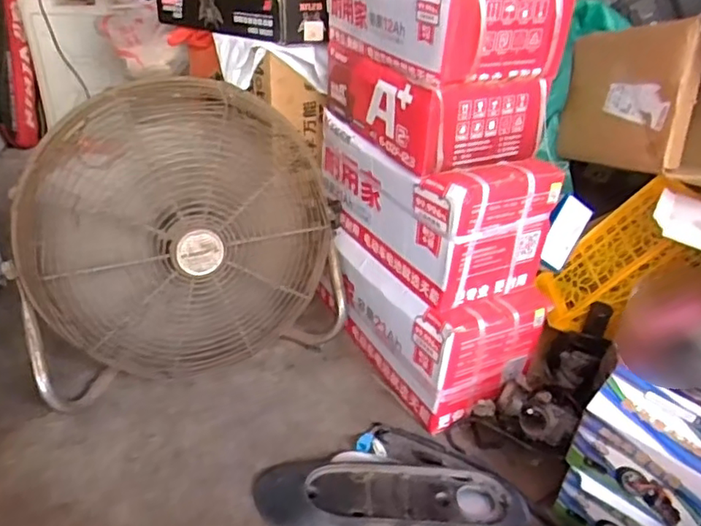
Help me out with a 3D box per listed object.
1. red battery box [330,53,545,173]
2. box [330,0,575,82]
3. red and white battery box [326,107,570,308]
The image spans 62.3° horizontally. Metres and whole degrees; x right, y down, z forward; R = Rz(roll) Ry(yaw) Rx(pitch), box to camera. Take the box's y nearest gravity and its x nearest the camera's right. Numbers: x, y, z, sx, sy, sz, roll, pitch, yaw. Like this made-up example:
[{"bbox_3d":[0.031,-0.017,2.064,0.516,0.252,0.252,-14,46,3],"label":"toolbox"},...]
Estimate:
[{"bbox_3d":[0.120,-0.267,0.932,0.212,0.122,0.327,-12,36,-26],"label":"red battery box"},{"bbox_3d":[0.130,-0.371,0.863,0.207,0.118,0.318,-12,36,-26],"label":"box"},{"bbox_3d":[0.128,-0.121,0.979,0.213,0.195,0.385,-12,36,-26],"label":"red and white battery box"}]

